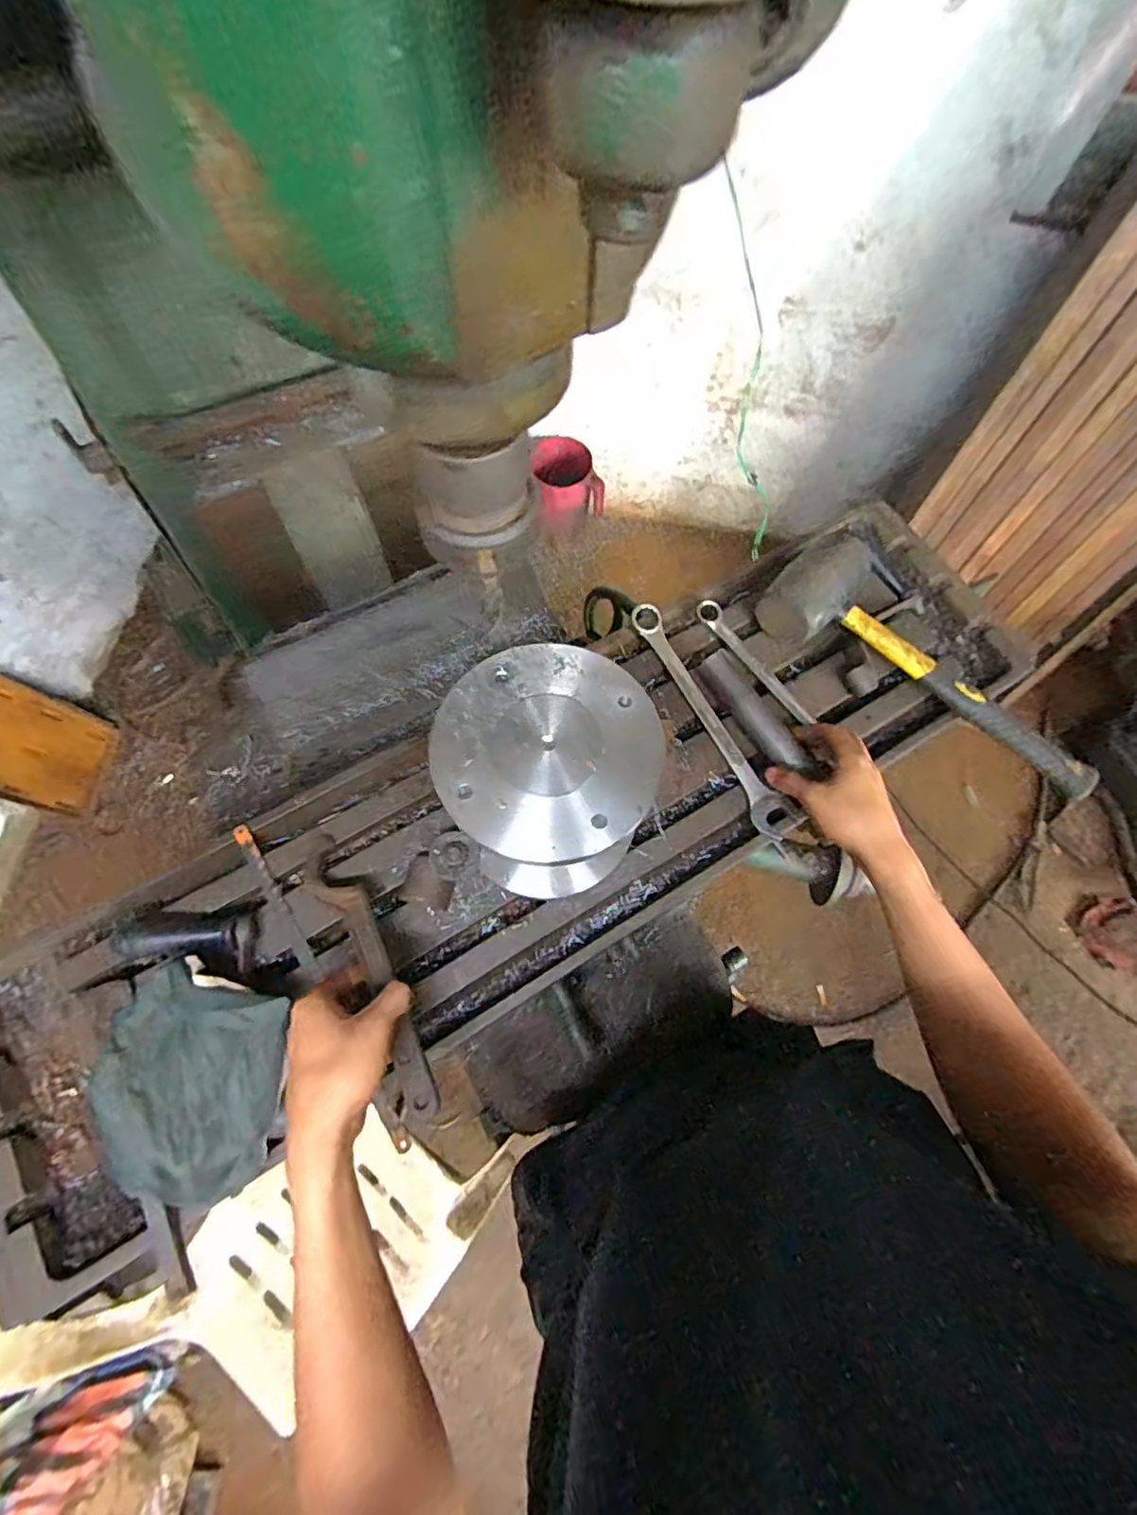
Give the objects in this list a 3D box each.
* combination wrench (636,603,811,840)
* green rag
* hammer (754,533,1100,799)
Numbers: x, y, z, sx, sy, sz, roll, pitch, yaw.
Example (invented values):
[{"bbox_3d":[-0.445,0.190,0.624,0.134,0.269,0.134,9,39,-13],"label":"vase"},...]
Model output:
[{"bbox_3d":[0.138,-0.041,0.619,0.042,0.020,0.267,-27,73,-12],"label":"combination wrench"},{"bbox_3d":[-0.284,0.253,0.472,0.132,0.055,0.161,3,69,-2],"label":"green rag"},{"bbox_3d":[0.367,-0.100,0.620,0.351,0.068,0.119,34,71,10],"label":"hammer"}]

